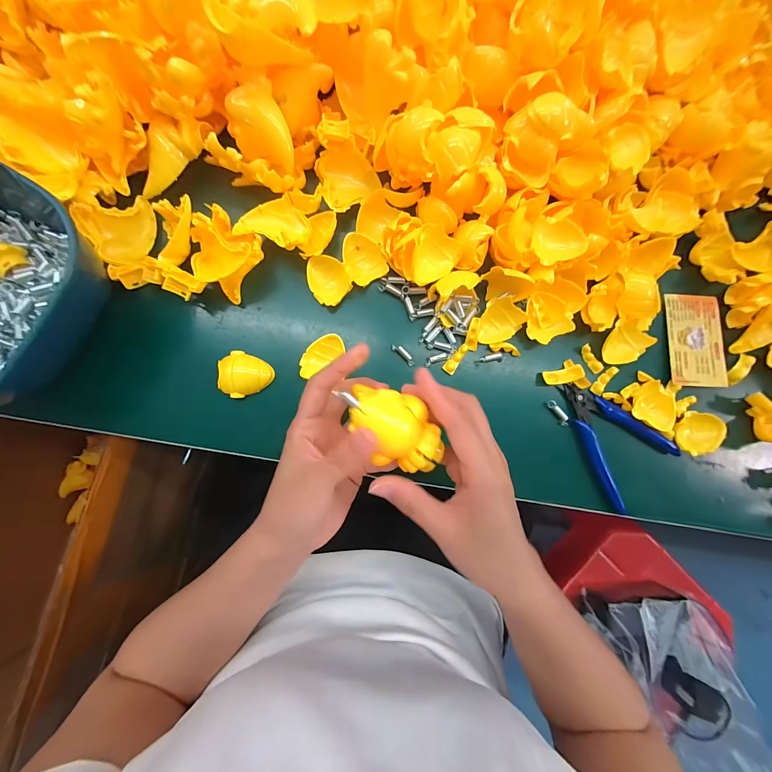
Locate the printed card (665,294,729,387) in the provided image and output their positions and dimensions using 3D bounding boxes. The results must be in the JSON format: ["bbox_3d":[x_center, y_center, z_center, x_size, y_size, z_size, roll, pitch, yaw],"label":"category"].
[{"bbox_3d":[0.298,-0.045,0.315,0.053,0.005,0.089,0,81,-1],"label":"printed card"}]

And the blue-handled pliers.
[{"bbox_3d":[0.217,0.043,0.300,0.075,0.011,0.118,-23,86,-5],"label":"blue-handled pliers"}]

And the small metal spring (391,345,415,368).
[{"bbox_3d":[0.016,-0.028,0.297,0.026,0.007,0.008,42,84,2],"label":"small metal spring"}]

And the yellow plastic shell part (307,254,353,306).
[{"bbox_3d":[-0.053,-0.095,0.289,0.034,0.014,0.044,-41,87,-6],"label":"yellow plastic shell part"}]

